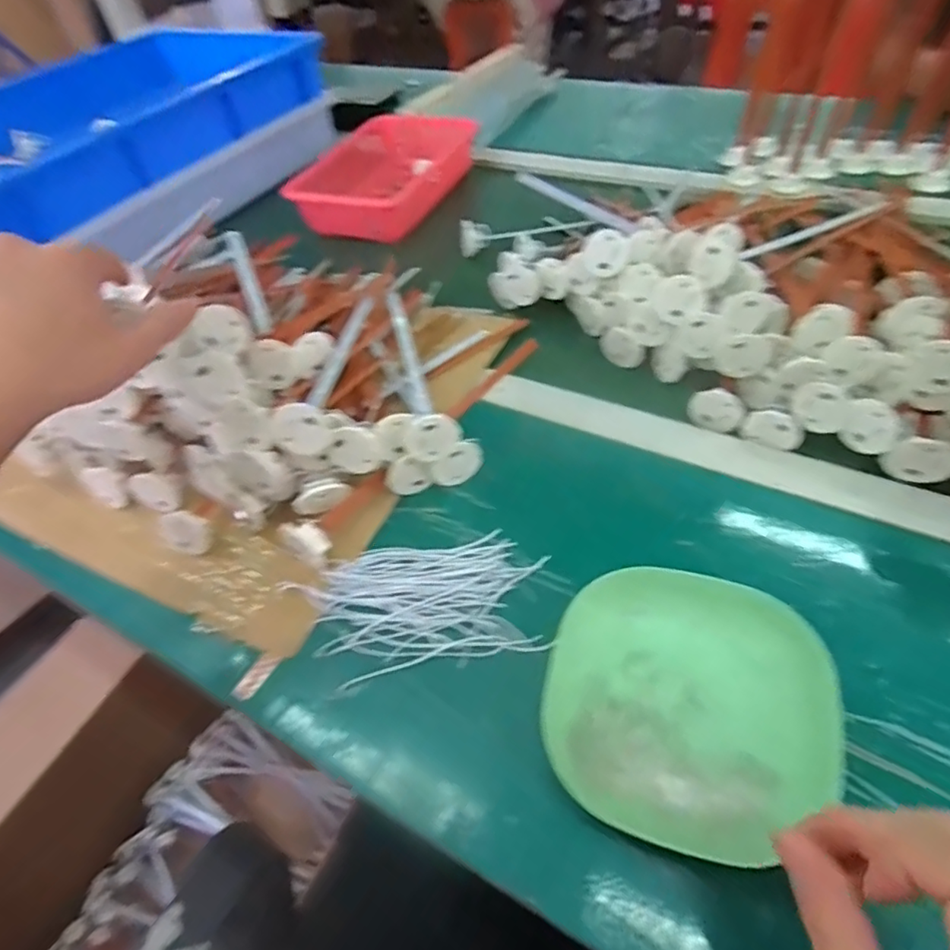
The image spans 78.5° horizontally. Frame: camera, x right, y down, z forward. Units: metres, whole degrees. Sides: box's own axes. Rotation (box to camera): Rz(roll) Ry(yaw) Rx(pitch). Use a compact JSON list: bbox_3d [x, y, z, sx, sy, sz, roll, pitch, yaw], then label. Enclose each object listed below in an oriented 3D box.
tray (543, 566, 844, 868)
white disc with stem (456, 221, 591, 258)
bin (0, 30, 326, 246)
[{"bbox_3d":[0.113,0.121,0.314,0.139,0.030,0.135,10,52,15],"label":"tray"},{"bbox_3d":[0.064,-0.289,0.690,0.163,0.030,0.035,-13,50,-4],"label":"white disc with stem"},{"bbox_3d":[-0.509,-0.491,0.815,0.427,0.117,0.605,17,54,20],"label":"bin"}]

